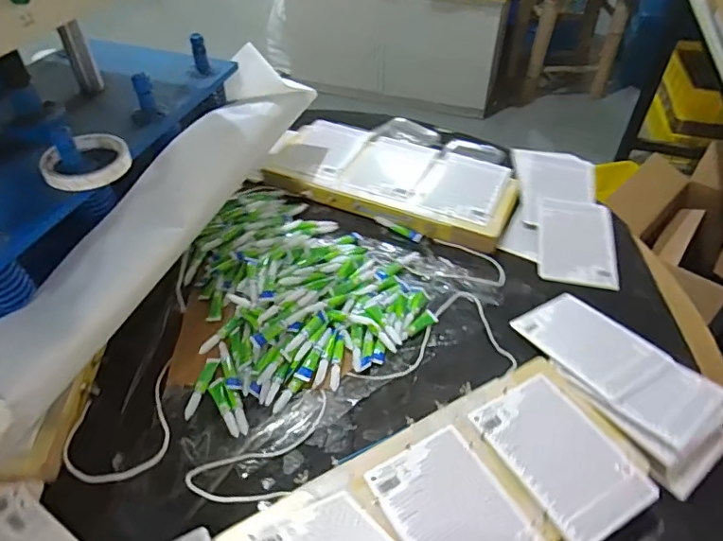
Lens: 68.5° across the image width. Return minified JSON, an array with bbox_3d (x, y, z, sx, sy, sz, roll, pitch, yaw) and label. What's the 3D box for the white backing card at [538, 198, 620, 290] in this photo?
[{"bbox_3d":[0.342,-0.048,0.845,0.117,0.009,0.159,7,61,5],"label":"white backing card"}]

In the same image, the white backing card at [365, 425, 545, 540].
[{"bbox_3d":[0.094,0.242,0.518,0.112,0.004,0.166,-23,49,-22],"label":"white backing card"}]

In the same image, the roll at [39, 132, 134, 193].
[{"bbox_3d":[-0.307,-0.122,0.594,0.091,0.022,0.091,0,45,0],"label":"roll"}]

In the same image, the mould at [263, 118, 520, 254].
[{"bbox_3d":[0.055,-0.163,0.933,0.417,0.042,0.201,18,48,17],"label":"mould"}]

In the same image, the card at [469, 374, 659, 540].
[{"bbox_3d":[0.216,0.195,0.569,0.124,0.008,0.167,-23,49,-22],"label":"card"}]

